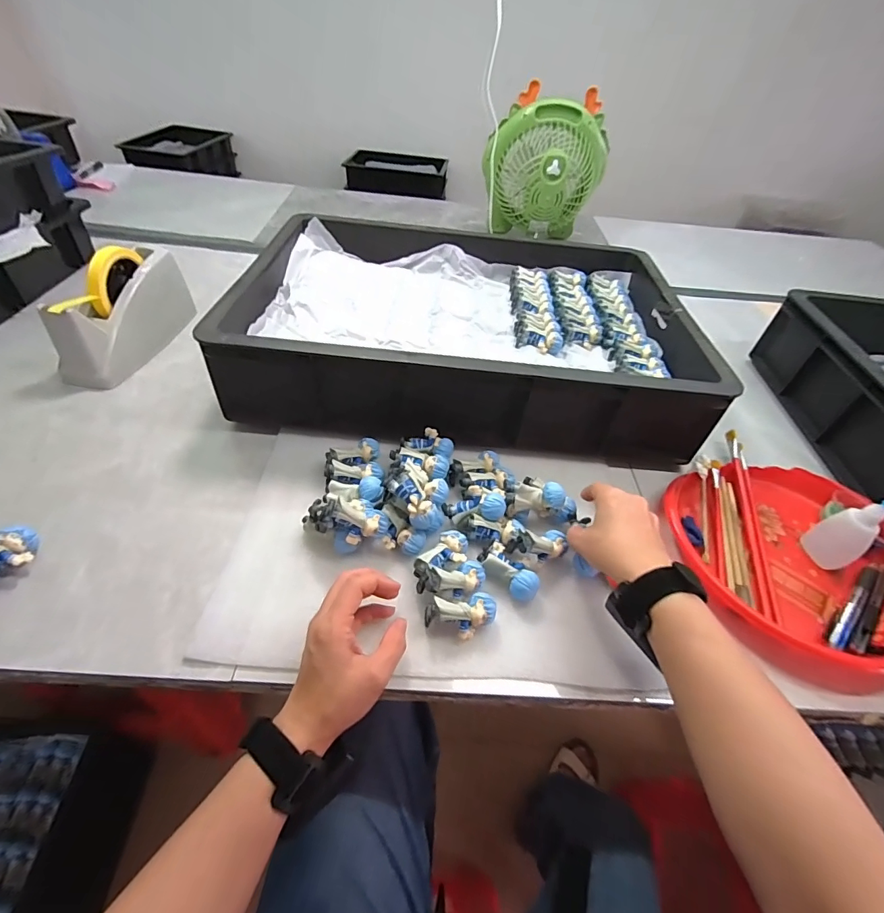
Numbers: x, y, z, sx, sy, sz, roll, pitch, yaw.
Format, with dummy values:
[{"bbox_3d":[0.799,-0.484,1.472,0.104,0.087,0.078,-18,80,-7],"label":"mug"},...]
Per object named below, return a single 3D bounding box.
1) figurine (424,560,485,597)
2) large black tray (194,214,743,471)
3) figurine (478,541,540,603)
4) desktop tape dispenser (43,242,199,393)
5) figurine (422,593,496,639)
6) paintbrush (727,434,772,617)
[{"bbox_3d":[0.009,0.111,0.395,0.062,0.022,0.024,4,43,-33],"label":"figurine"},{"bbox_3d":[0.042,-0.197,0.629,0.567,0.126,0.409,6,46,-1],"label":"large black tray"},{"bbox_3d":[0.065,0.109,0.420,0.061,0.027,0.036,32,51,22],"label":"figurine"},{"bbox_3d":[-0.436,-0.203,0.603,0.060,0.117,0.218,11,46,4],"label":"desktop tape dispenser"},{"bbox_3d":[0.018,0.141,0.382,0.061,0.036,0.030,-7,48,-13],"label":"figurine"},{"bbox_3d":[0.342,0.058,0.492,0.013,0.012,0.246,14,47,7],"label":"paintbrush"}]

